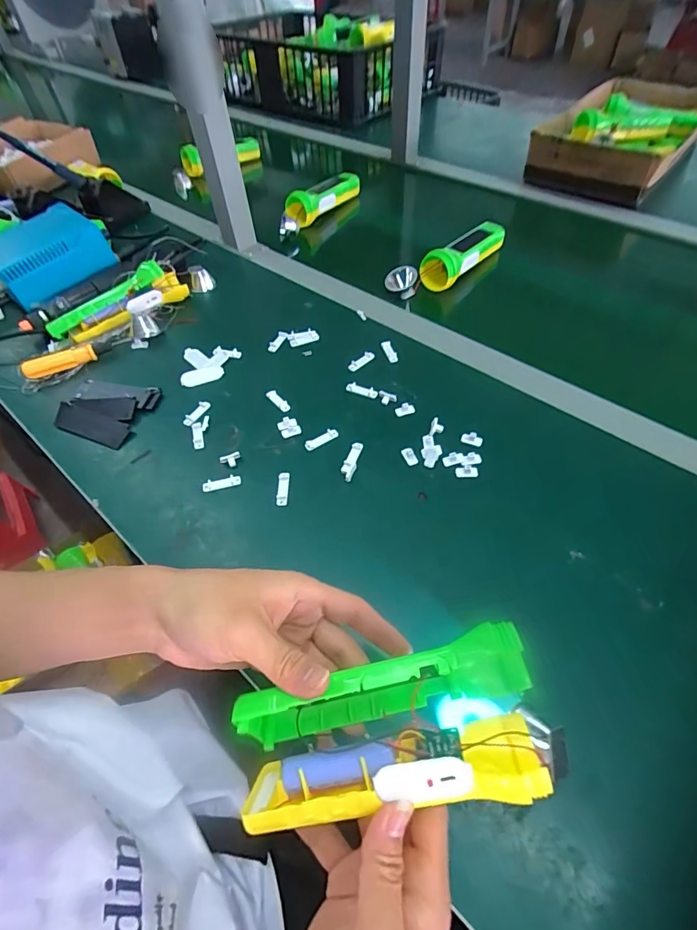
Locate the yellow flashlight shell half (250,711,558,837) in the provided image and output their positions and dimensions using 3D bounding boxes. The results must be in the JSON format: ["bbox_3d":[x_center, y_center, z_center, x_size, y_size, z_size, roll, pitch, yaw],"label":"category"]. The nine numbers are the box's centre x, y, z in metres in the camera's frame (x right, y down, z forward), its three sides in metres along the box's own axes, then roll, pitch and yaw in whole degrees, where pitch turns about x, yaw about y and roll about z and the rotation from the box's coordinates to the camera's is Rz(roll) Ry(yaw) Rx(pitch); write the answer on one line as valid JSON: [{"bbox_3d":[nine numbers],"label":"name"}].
[{"bbox_3d":[0.023,0.168,0.235,0.162,0.041,0.037,-13,56,4],"label":"yellow flashlight shell half"}]

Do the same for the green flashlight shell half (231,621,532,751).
[{"bbox_3d":[0.016,0.127,0.242,0.160,0.045,0.029,-21,56,10],"label":"green flashlight shell half"}]

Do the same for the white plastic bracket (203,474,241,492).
[{"bbox_3d":[-0.125,0.018,0.427,0.036,0.008,0.011,-15,56,-7],"label":"white plastic bracket"}]

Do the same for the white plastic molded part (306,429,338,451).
[{"bbox_3d":[-0.029,-0.027,0.453,0.038,0.004,0.011,-28,59,-15],"label":"white plastic molded part"}]

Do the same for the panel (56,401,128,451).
[{"bbox_3d":[-0.286,-0.044,0.479,0.095,0.004,0.030,18,68,15],"label":"panel"}]

